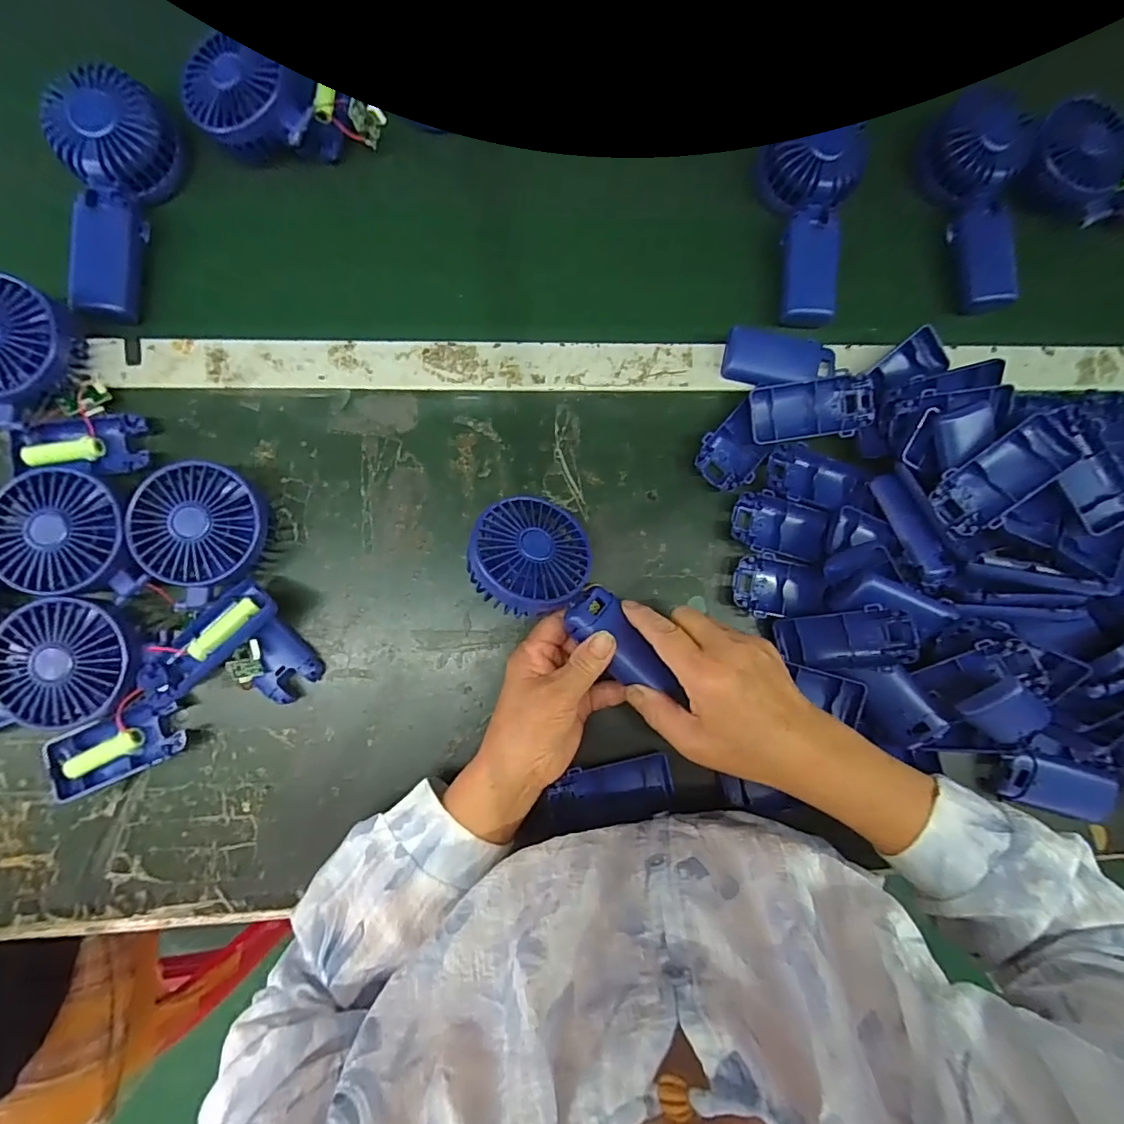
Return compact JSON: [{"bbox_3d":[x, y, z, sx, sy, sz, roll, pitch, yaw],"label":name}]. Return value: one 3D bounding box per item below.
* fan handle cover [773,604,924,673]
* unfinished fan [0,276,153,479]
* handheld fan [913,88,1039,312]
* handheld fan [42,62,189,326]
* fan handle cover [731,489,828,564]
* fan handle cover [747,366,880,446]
[{"bbox_3d":[0.215,0.059,0.408,0.093,0.023,0.045,-9,86,33],"label":"fan handle cover"},{"bbox_3d":[-0.382,-0.127,0.388,0.093,0.046,0.155,-31,89,-6],"label":"unfinished fan"},{"bbox_3d":[0.355,-0.303,0.456,0.062,0.062,0.172,-6,87,-5],"label":"handheld fan"},{"bbox_3d":[-0.347,-0.281,0.418,0.086,0.056,0.175,0,86,-5],"label":"handheld fan"},{"bbox_3d":[0.177,-0.029,0.437,0.074,0.022,0.049,11,86,-4],"label":"fan handle cover"},{"bbox_3d":[0.200,-0.123,0.430,0.092,0.017,0.049,-10,87,5],"label":"fan handle cover"}]

